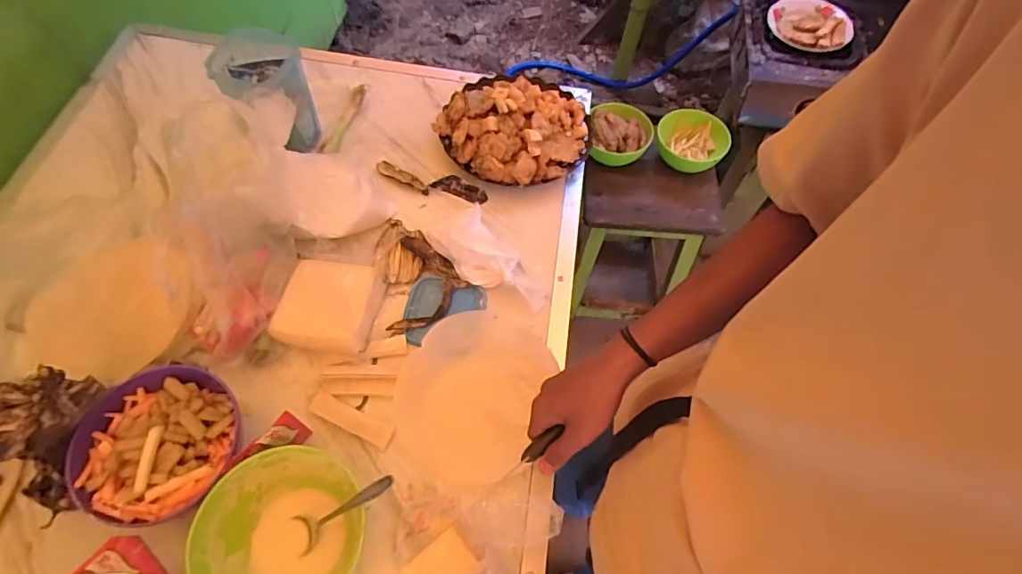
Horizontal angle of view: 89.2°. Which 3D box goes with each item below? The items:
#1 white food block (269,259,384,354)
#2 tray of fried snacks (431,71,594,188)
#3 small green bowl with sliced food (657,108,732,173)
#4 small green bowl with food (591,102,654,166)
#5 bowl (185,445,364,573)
[{"bbox_3d":[-0.225,0.019,0.643,0.113,0.029,0.110,9,61,2],"label":"white food block"},{"bbox_3d":[0.007,-0.250,0.781,0.220,0.059,0.210,18,61,7],"label":"tray of fried snacks"},{"bbox_3d":[0.391,-0.312,1.132,0.153,0.073,0.135,28,63,12],"label":"small green bowl with sliced food"},{"bbox_3d":[0.236,-0.332,1.125,0.133,0.056,0.132,1,61,-2],"label":"small green bowl with food"},{"bbox_3d":[-0.220,0.241,0.502,0.139,0.075,0.147,1,61,-2],"label":"bowl"}]

